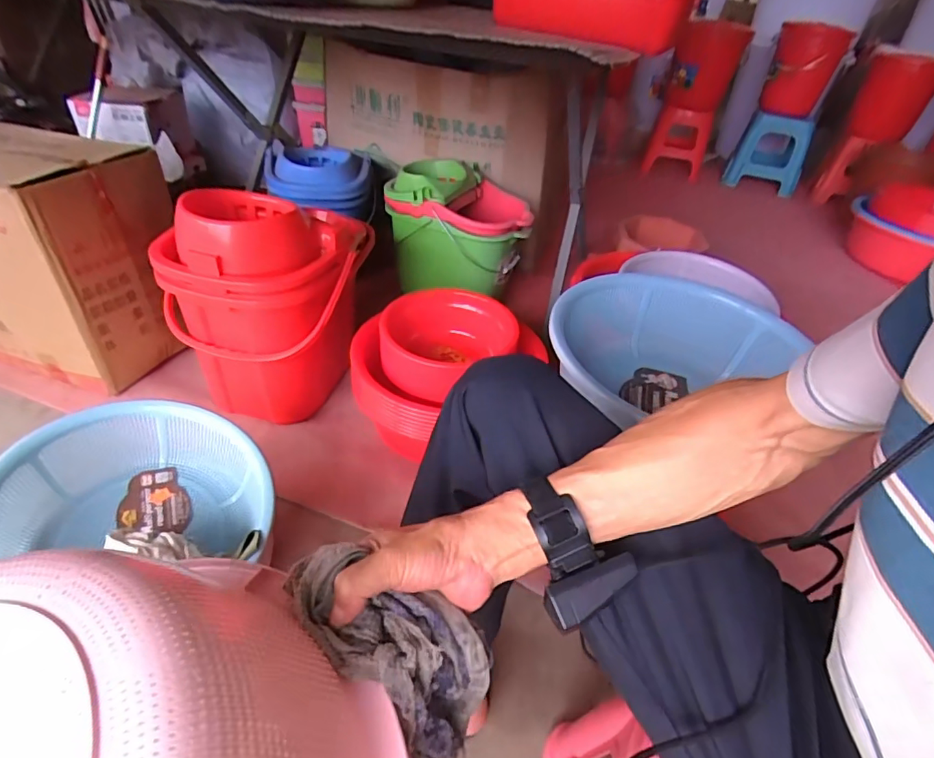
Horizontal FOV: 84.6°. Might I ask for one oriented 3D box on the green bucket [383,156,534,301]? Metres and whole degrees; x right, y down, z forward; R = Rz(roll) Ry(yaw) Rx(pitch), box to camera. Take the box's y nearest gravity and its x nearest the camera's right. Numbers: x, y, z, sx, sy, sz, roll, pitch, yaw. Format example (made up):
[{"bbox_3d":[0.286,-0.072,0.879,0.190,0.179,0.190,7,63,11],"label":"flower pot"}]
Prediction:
[{"bbox_3d":[-0.028,-0.391,1.358,0.355,0.275,0.283,2,39,-4],"label":"green bucket"}]

